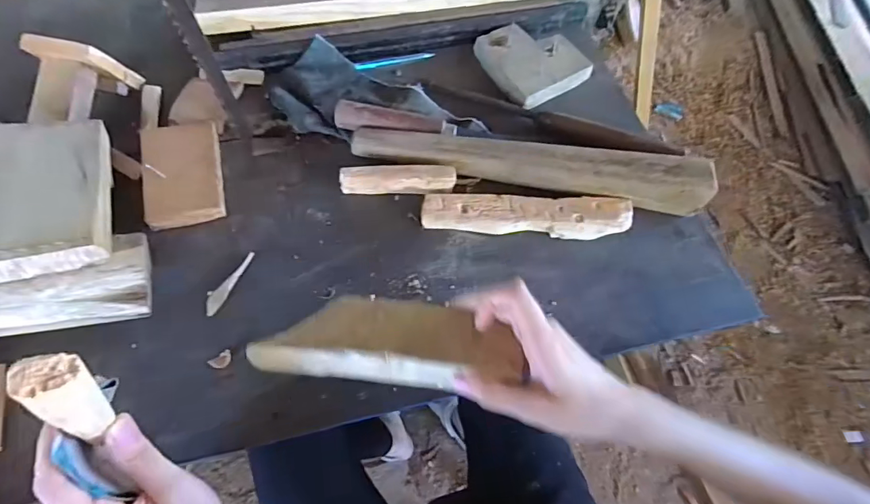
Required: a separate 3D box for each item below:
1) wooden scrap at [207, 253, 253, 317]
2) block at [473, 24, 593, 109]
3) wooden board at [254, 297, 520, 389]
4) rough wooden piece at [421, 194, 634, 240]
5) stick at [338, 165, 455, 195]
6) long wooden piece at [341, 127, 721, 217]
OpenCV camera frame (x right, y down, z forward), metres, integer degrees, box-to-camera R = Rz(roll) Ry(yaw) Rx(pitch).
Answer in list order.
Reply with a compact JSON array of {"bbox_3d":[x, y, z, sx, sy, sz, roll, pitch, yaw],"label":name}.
[{"bbox_3d":[-0.189,0.027,0.410,0.015,0.004,0.067,19,62,8],"label":"wooden scrap"},{"bbox_3d":[0.118,-0.240,0.554,0.111,0.023,0.121,-27,66,-16],"label":"block"},{"bbox_3d":[-0.032,0.062,0.327,0.185,0.021,0.065,2,61,-1],"label":"wooden board"},{"bbox_3d":[0.093,-0.037,0.451,0.207,0.016,0.043,1,61,-2],"label":"rough wooden piece"},{"bbox_3d":[-0.038,-0.074,0.460,0.113,0.025,0.025,1,61,-2],"label":"stick"},{"bbox_3d":[0.095,-0.092,0.464,0.356,0.050,0.046,9,61,3],"label":"long wooden piece"}]

